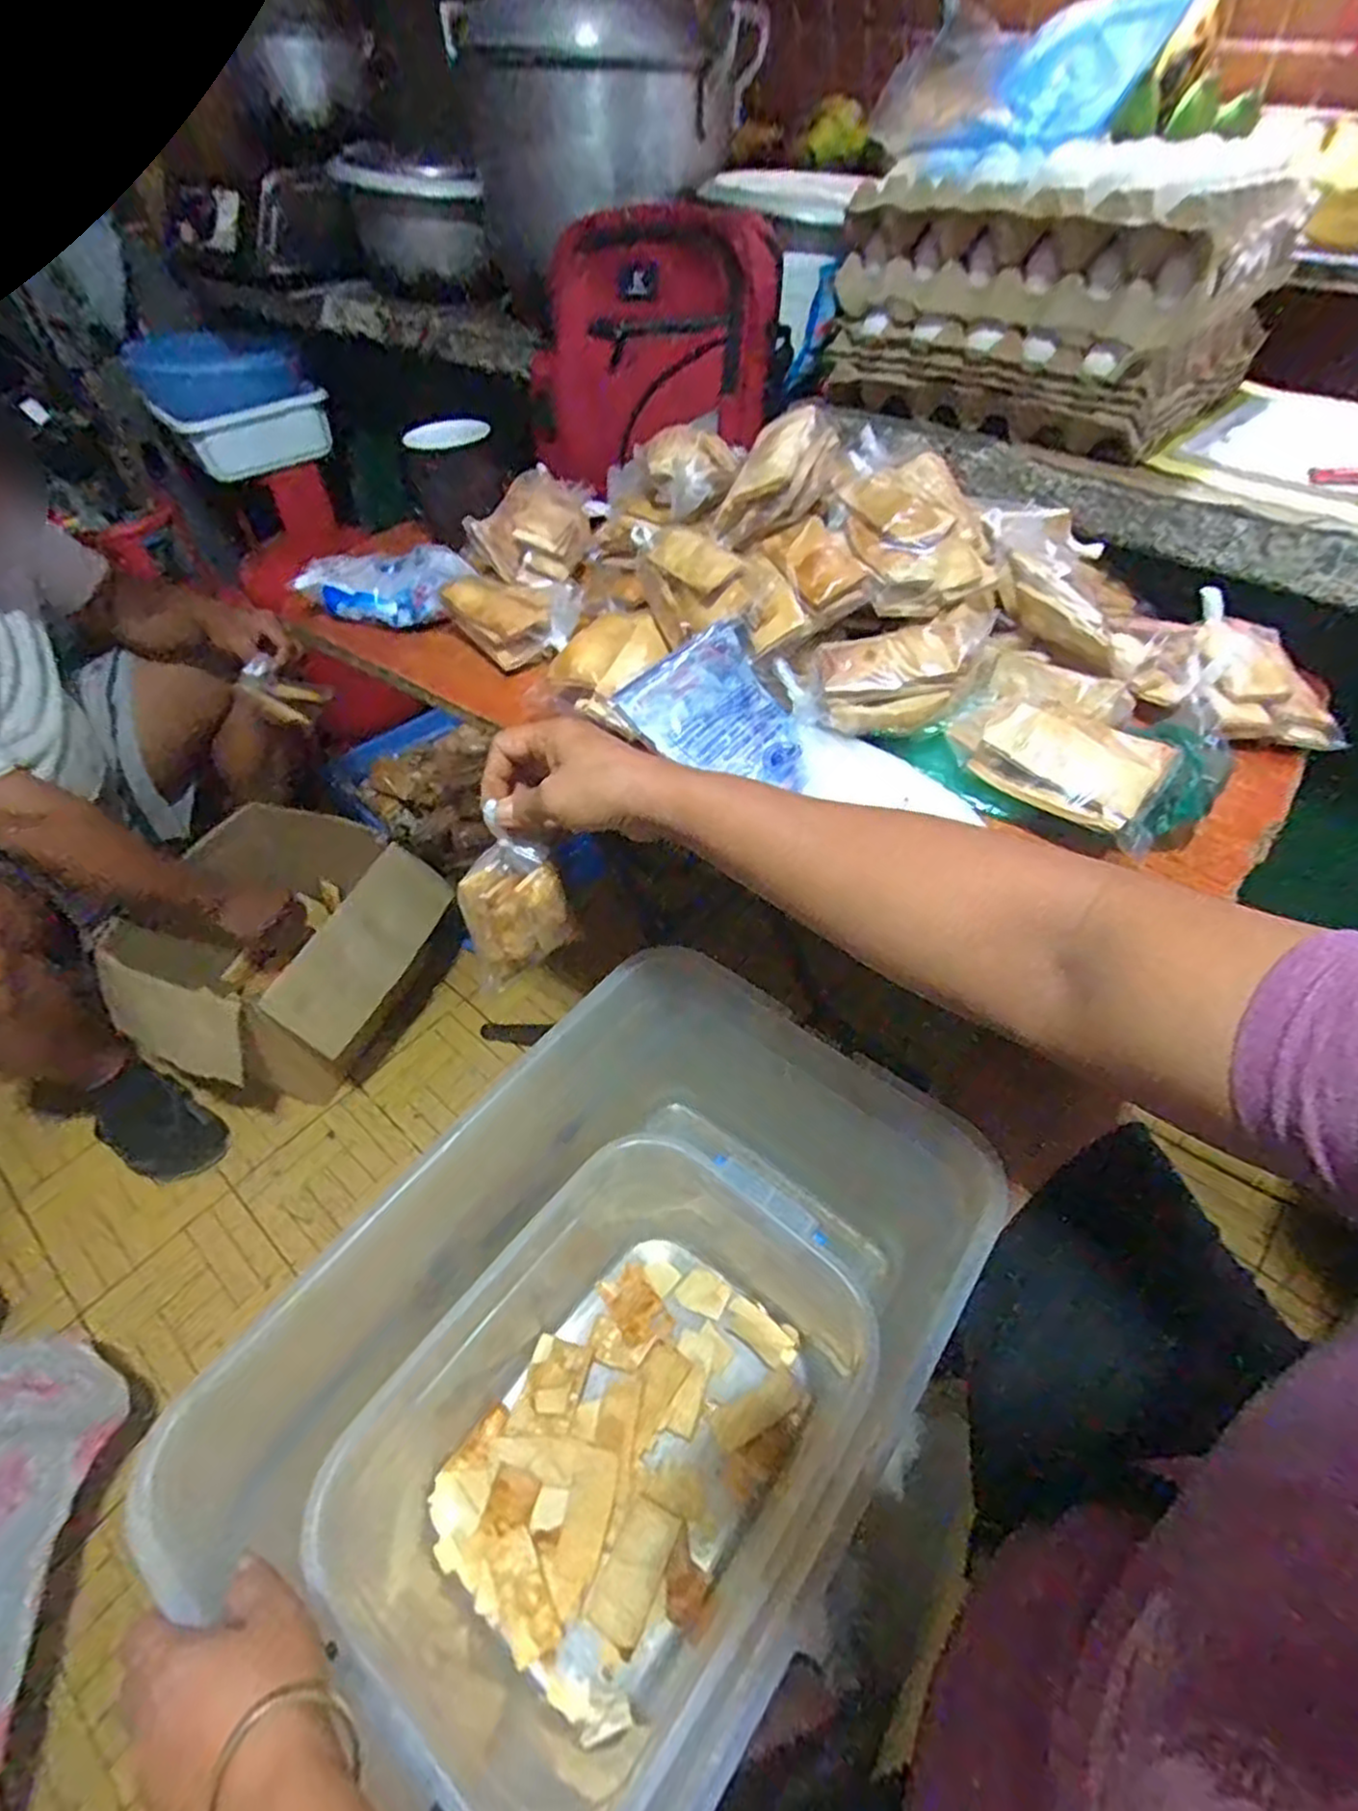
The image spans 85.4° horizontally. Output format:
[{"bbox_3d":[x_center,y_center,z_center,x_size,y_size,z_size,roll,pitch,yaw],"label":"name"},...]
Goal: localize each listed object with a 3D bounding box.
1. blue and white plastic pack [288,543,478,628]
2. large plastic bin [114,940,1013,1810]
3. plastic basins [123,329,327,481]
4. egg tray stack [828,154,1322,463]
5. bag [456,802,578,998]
[{"bbox_3d":[-0.249,-0.284,0.636,0.147,0.045,0.084,19,52,16],"label":"blue and white plastic pack"},{"bbox_3d":[-0.043,0.309,0.545,0.341,0.249,0.455,31,56,24],"label":"large plastic bin"},{"bbox_3d":[-0.712,-0.804,1.187,0.220,0.157,0.139,-34,57,-26],"label":"plastic basins"},{"bbox_3d":[0.313,-0.512,0.619,0.237,0.143,0.279,-37,59,-27],"label":"egg tray stack"},{"bbox_3d":[-0.114,0.005,0.519,0.068,0.123,0.031,-13,50,-11],"label":"bag"}]

